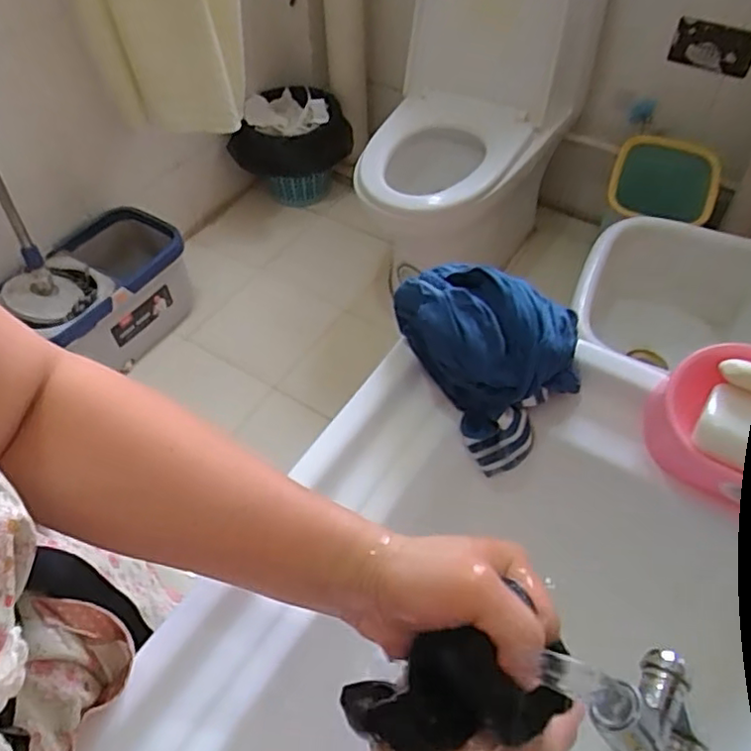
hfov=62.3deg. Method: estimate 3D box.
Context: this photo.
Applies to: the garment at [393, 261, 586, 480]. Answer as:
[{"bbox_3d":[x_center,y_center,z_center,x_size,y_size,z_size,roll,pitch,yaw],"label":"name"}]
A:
[{"bbox_3d":[0.093,-0.020,0.533,0.107,0.120,0.149,-39,60,-25],"label":"garment"}]

